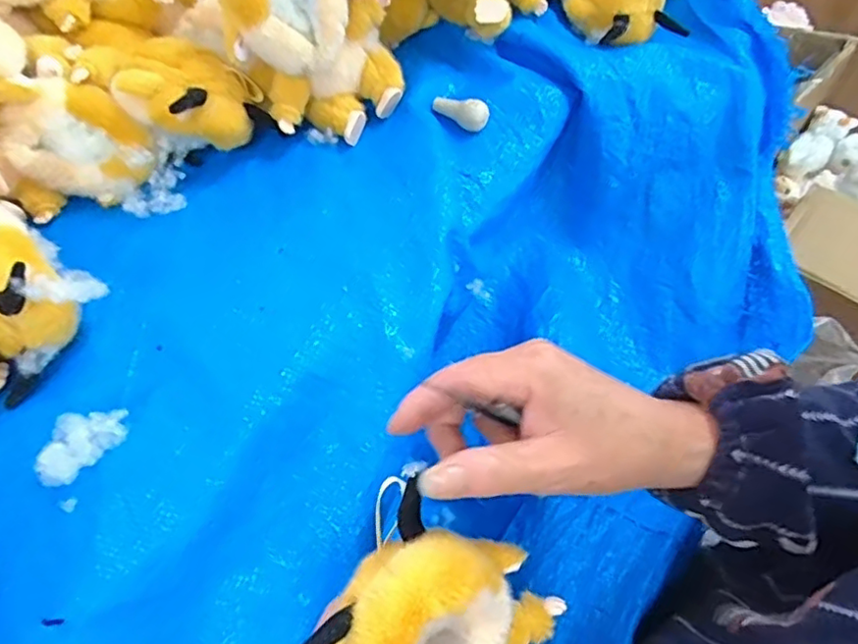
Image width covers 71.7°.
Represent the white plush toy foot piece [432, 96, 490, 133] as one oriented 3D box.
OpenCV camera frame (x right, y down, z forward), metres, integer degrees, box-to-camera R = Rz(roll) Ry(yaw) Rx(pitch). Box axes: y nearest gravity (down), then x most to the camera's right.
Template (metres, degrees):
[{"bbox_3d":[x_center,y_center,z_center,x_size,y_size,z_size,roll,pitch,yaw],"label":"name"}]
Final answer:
[{"bbox_3d":[0.023,-0.168,0.466,0.047,0.017,0.018,27,63,18],"label":"white plush toy foot piece"}]

